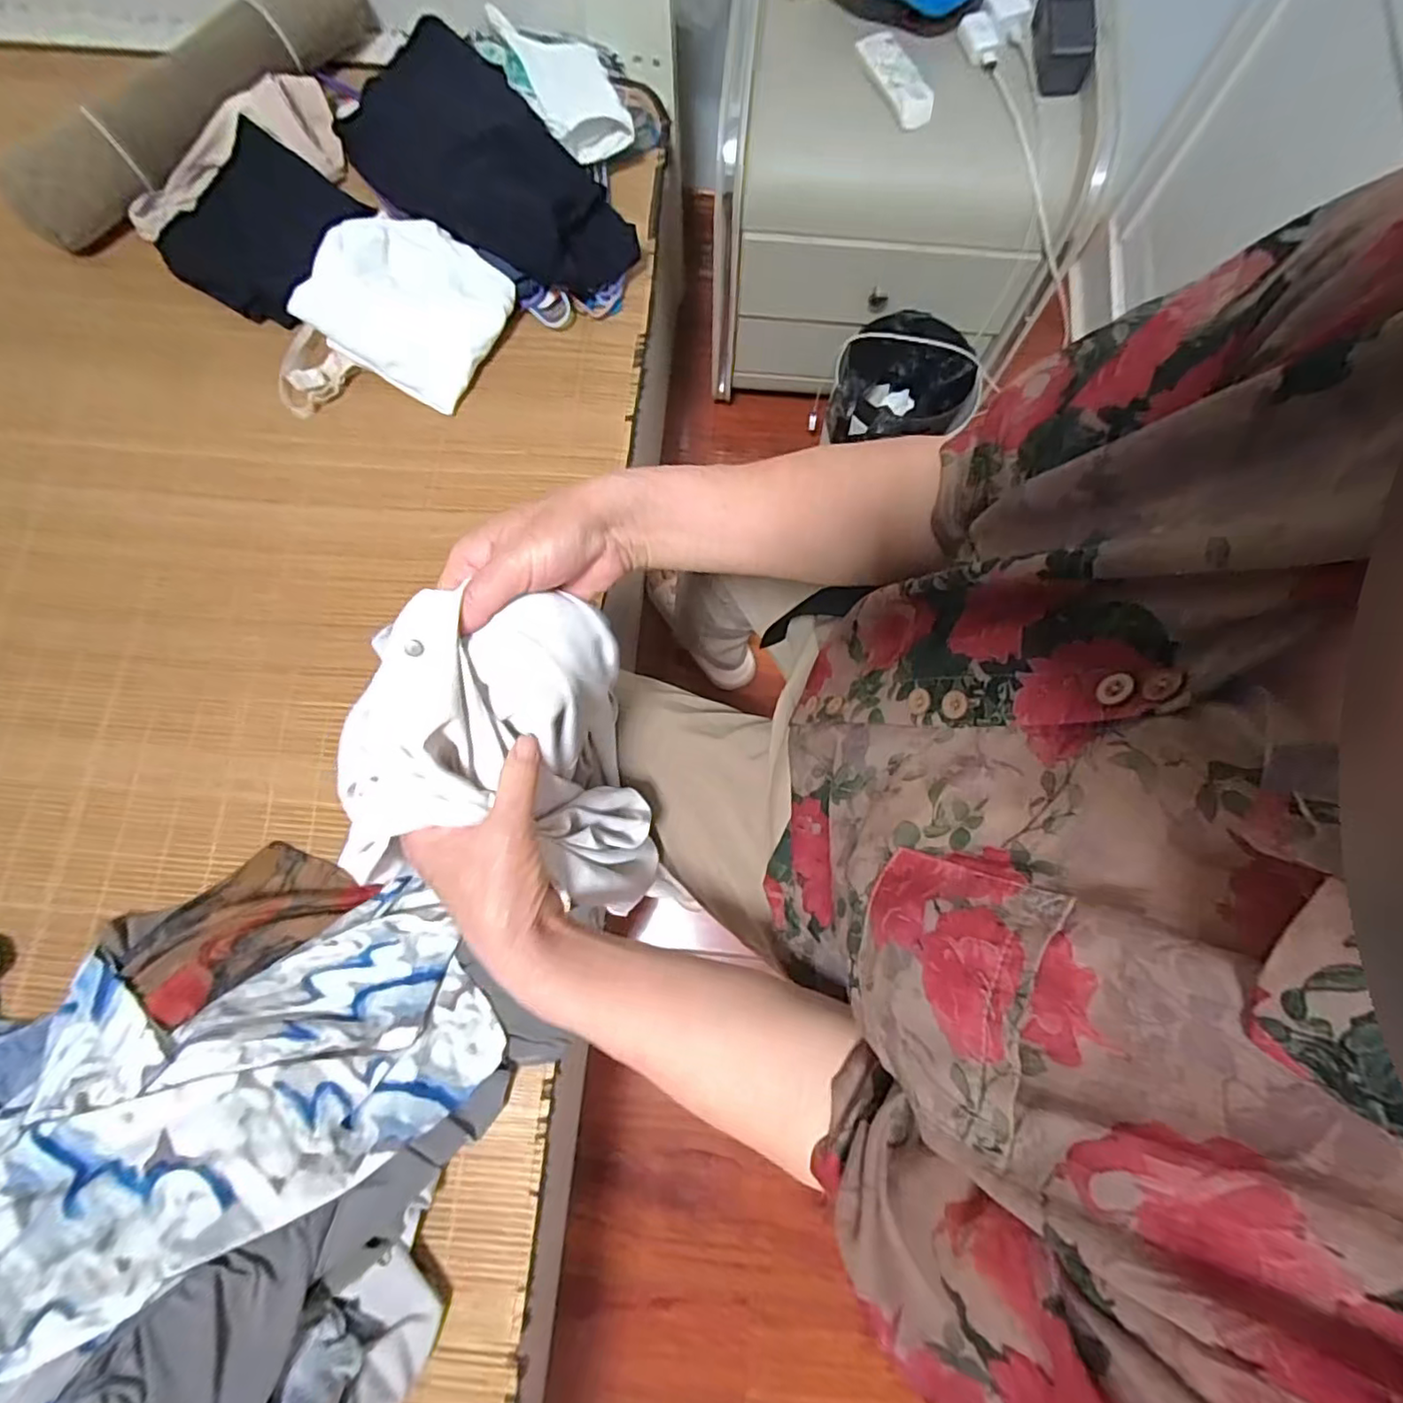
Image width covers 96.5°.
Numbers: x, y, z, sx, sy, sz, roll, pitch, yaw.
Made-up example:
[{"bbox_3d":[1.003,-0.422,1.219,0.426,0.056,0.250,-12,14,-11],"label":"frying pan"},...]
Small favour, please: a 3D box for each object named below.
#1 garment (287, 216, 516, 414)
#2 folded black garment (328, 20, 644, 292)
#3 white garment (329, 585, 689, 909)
[{"bbox_3d":[-0.335,-0.457,0.717,0.193,0.034,0.172,32,92,-16],"label":"garment"},{"bbox_3d":[-0.268,-0.628,0.735,0.185,0.126,0.379,-39,80,-8],"label":"folded black garment"},{"bbox_3d":[-0.122,0.053,0.415,0.163,0.193,0.187,-9,77,-2],"label":"white garment"}]

